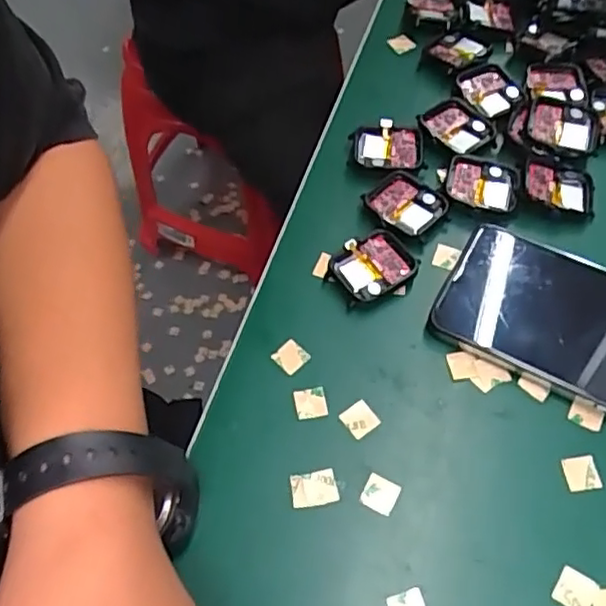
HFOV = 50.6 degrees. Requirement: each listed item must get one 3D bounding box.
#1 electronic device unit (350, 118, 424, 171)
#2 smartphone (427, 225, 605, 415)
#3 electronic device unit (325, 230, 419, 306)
[{"bbox_3d":[0.053,-0.098,0.400,0.044,0.009,0.033,7,60,5],"label":"electronic device unit"},{"bbox_3d":[0.153,0.016,0.330,0.159,0.011,0.077,26,68,19],"label":"smartphone"},{"bbox_3d":[0.039,-0.020,0.359,0.044,0.009,0.037,-36,65,-18],"label":"electronic device unit"}]

